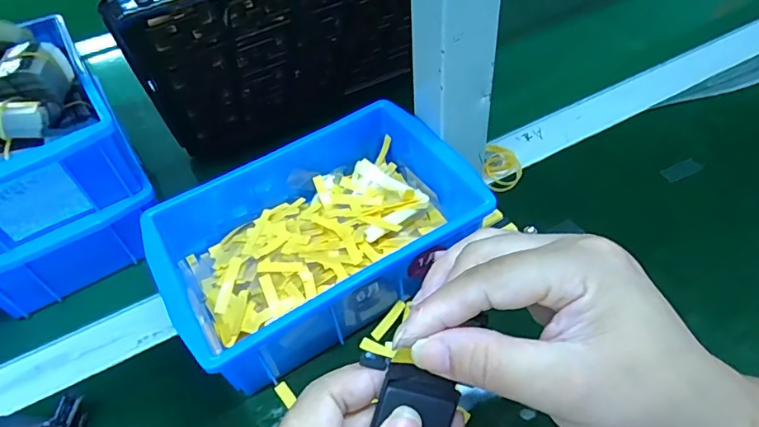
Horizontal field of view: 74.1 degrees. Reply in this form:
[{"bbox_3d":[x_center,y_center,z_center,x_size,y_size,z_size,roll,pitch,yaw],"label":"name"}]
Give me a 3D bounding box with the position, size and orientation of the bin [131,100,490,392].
[{"bbox_3d":[-0.044,0.009,0.344,0.201,0.058,0.143,-27,50,-18],"label":"bin"}]

